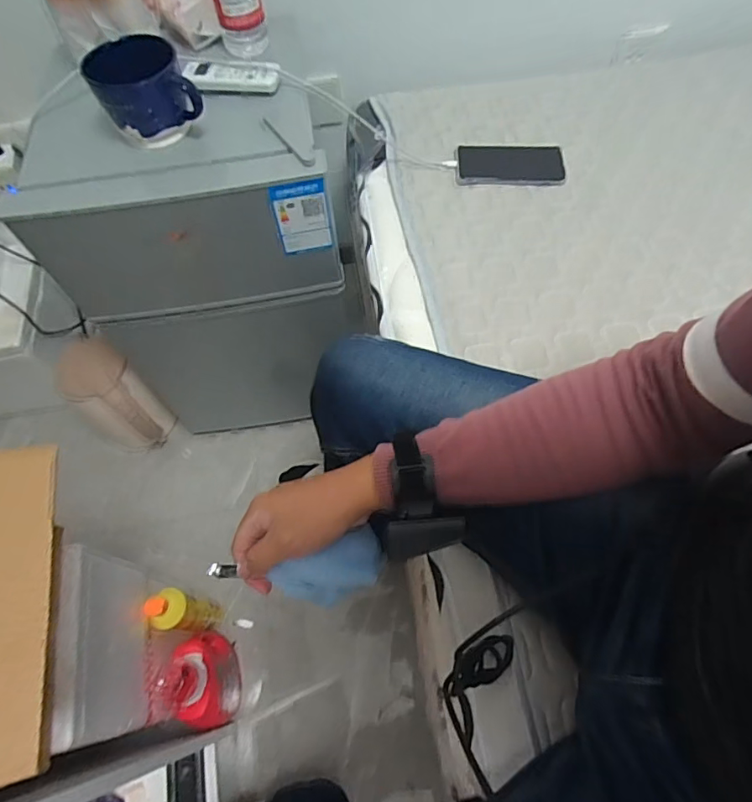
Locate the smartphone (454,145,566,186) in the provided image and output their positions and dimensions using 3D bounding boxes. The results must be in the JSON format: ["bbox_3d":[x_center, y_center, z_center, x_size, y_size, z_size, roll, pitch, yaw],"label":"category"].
[{"bbox_3d":[0.202,-0.358,0.751,0.161,0.010,0.082,1,67,0],"label":"smartphone"}]

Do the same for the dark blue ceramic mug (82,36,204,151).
[{"bbox_3d":[-0.267,-0.354,0.574,0.101,0.076,0.101,-29,65,-12],"label":"dark blue ceramic mug"}]

